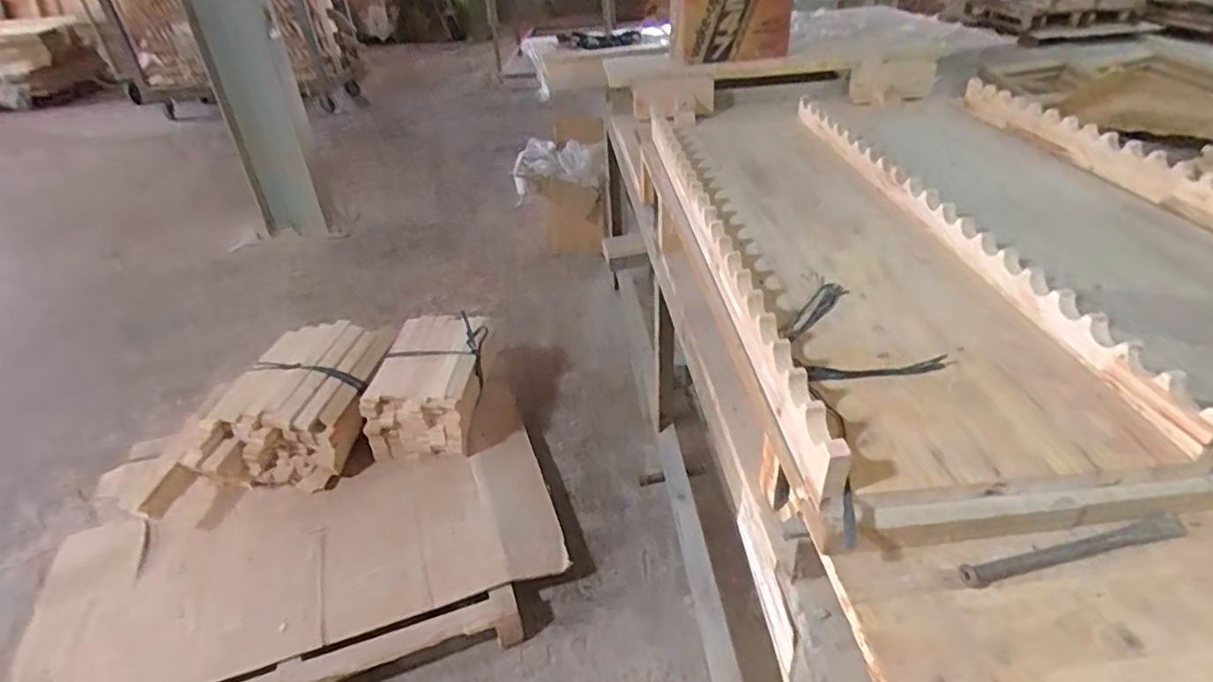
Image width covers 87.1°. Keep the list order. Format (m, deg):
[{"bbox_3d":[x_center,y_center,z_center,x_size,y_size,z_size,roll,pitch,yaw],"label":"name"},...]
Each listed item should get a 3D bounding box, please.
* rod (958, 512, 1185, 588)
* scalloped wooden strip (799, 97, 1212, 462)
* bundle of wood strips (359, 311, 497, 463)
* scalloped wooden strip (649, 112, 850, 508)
[{"bbox_3d":[0.397,0.175,0.539,0.214,0.013,0.019,-10,36,-9],"label":"rod"},{"bbox_3d":[0.473,-0.205,0.963,0.033,0.053,1.041,-5,35,-2],"label":"scalloped wooden strip"},{"bbox_3d":[-0.469,0.133,1.799,0.270,0.266,0.391,2,36,8],"label":"bundle of wood strips"},{"bbox_3d":[0.150,-0.165,0.950,0.023,0.068,1.027,-5,35,-2],"label":"scalloped wooden strip"}]

